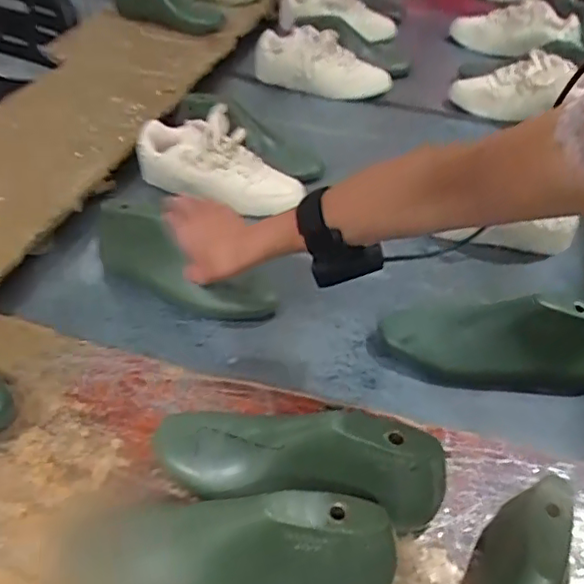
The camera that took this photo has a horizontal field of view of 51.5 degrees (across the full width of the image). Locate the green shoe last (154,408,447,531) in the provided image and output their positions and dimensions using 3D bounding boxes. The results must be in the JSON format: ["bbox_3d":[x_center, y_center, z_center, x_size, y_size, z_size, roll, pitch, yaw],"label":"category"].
[{"bbox_3d":[-0.004,0.142,0.505,0.254,0.094,0.063,1,44,17],"label":"green shoe last"}]

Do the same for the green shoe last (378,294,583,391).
[{"bbox_3d":[0.222,0.045,0.655,0.231,0.090,0.066,5,45,3],"label":"green shoe last"}]

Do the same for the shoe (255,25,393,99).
[{"bbox_3d":[0.092,-0.456,1.229,0.335,0.119,0.129,-8,40,-44],"label":"shoe"}]

